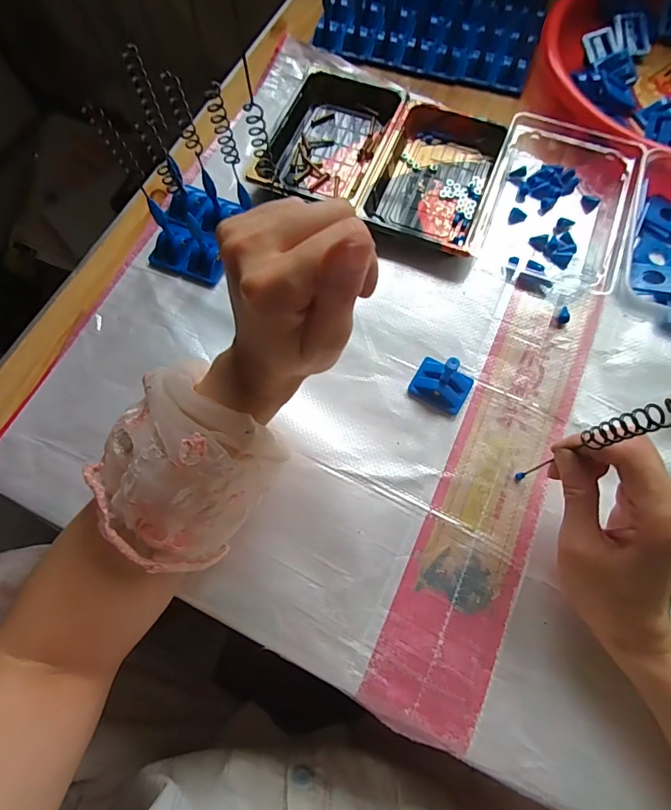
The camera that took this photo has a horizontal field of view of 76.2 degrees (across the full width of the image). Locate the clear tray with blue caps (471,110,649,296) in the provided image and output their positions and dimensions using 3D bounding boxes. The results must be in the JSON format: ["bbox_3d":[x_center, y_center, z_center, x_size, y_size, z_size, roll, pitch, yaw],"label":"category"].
[{"bbox_3d":[0.200,-0.186,0.385,0.118,0.031,0.177,18,72,7],"label":"clear tray with blue caps"}]

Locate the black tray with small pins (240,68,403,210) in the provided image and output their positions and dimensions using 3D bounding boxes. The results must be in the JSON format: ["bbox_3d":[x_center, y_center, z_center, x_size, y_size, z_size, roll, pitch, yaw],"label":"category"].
[{"bbox_3d":[-0.003,-0.270,0.426,0.114,0.022,0.161,20,72,8],"label":"black tray with small pins"}]

